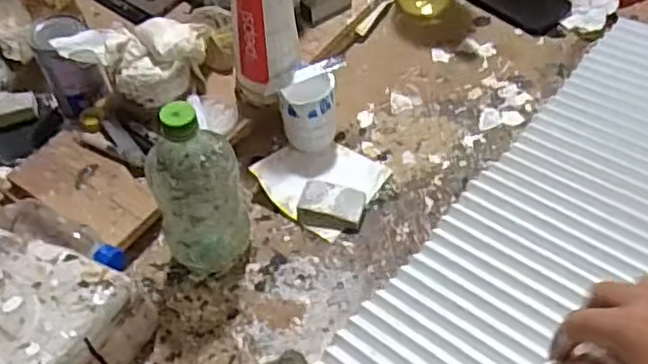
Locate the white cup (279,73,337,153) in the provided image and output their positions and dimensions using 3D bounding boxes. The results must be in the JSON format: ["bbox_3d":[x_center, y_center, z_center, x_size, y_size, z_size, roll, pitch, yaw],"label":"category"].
[{"bbox_3d":[-0.016,-0.079,0.736,0.059,0.079,0.060,-1,53,2],"label":"white cup"}]

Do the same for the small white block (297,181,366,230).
[{"bbox_3d":[0.009,0.024,0.694,0.066,0.023,0.043,11,54,11],"label":"small white block"}]

